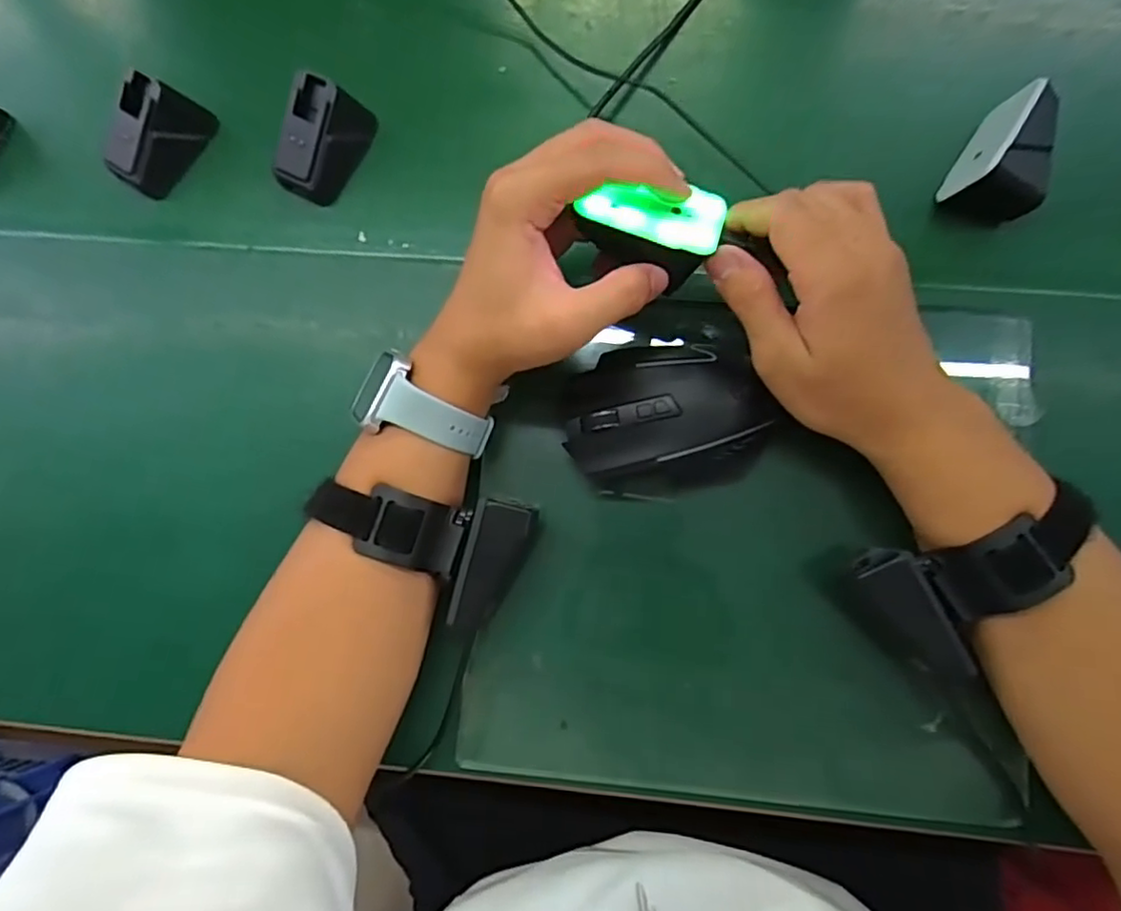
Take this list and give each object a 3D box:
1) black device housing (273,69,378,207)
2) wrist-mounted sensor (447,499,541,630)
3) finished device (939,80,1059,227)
[{"bbox_3d":[-0.147,-0.191,0.389,0.038,0.044,0.063,21,84,6],"label":"black device housing"},{"bbox_3d":[-0.037,0.056,0.329,0.028,0.018,0.070,22,95,6],"label":"wrist-mounted sensor"},{"bbox_3d":[0.253,-0.167,0.356,0.045,0.048,0.064,33,85,7],"label":"finished device"}]

